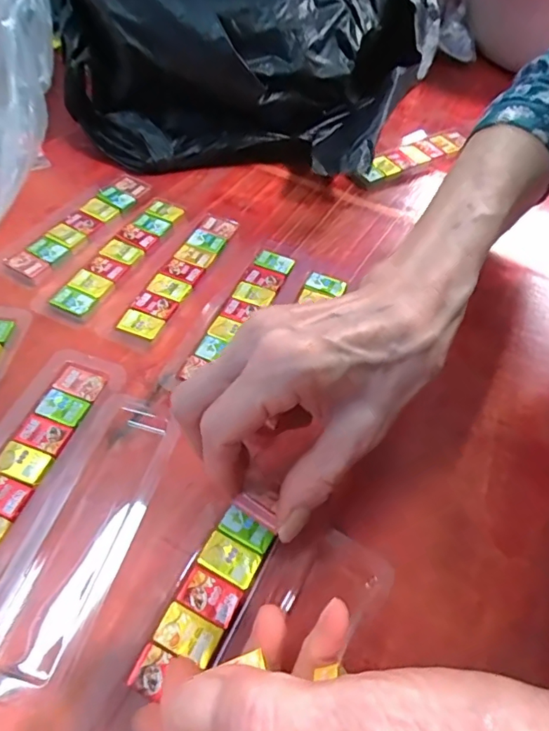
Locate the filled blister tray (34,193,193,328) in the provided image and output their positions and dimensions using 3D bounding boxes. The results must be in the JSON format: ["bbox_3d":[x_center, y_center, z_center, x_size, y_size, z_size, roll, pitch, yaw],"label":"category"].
[{"bbox_3d":[-0.107,-0.080,0.331,0.043,0.004,0.132,27,58,14],"label":"filled blister tray"}]

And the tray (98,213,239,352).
[{"bbox_3d":[-0.064,-0.064,0.324,0.035,0.005,0.133,23,57,11],"label":"tray"}]

